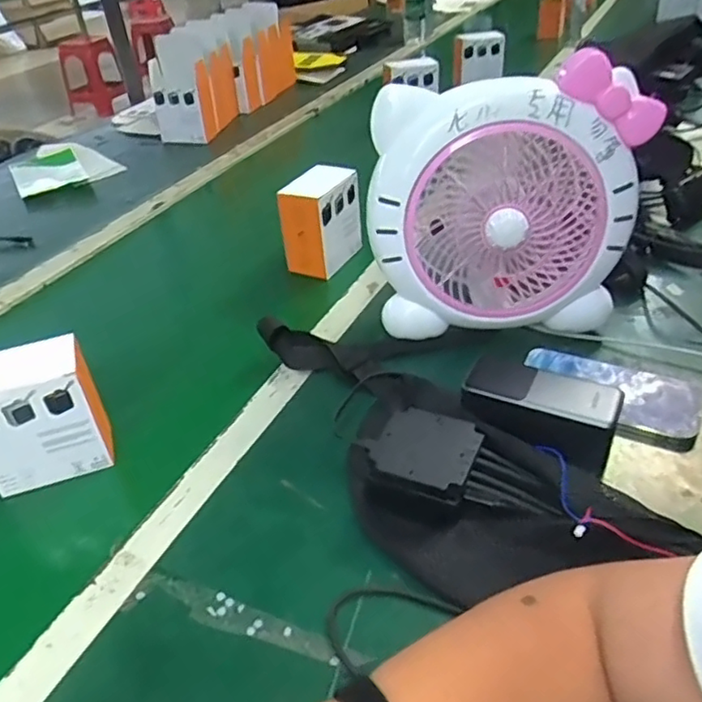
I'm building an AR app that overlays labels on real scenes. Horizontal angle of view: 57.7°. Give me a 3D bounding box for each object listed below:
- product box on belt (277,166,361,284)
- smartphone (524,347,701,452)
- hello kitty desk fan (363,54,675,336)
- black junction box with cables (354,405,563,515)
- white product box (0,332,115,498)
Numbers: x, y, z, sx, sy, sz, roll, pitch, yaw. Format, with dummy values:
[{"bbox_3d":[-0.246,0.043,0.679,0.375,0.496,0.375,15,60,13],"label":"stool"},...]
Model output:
[{"bbox_3d":[-0.038,-0.170,0.830,0.069,0.114,0.095,24,45,31],"label":"product box on belt"},{"bbox_3d":[0.246,0.033,0.603,0.161,0.014,0.091,20,44,28],"label":"smartphone"},{"bbox_3d":[0.148,-0.139,0.637,0.257,0.242,0.095,-1,37,4],"label":"hello kitty desk fan"},{"bbox_3d":[0.085,0.084,0.506,0.153,0.022,0.079,10,44,14],"label":"black junction box with cables"},{"bbox_3d":[-0.278,0.058,0.567,0.101,0.117,0.055,-16,39,-15],"label":"white product box"}]

